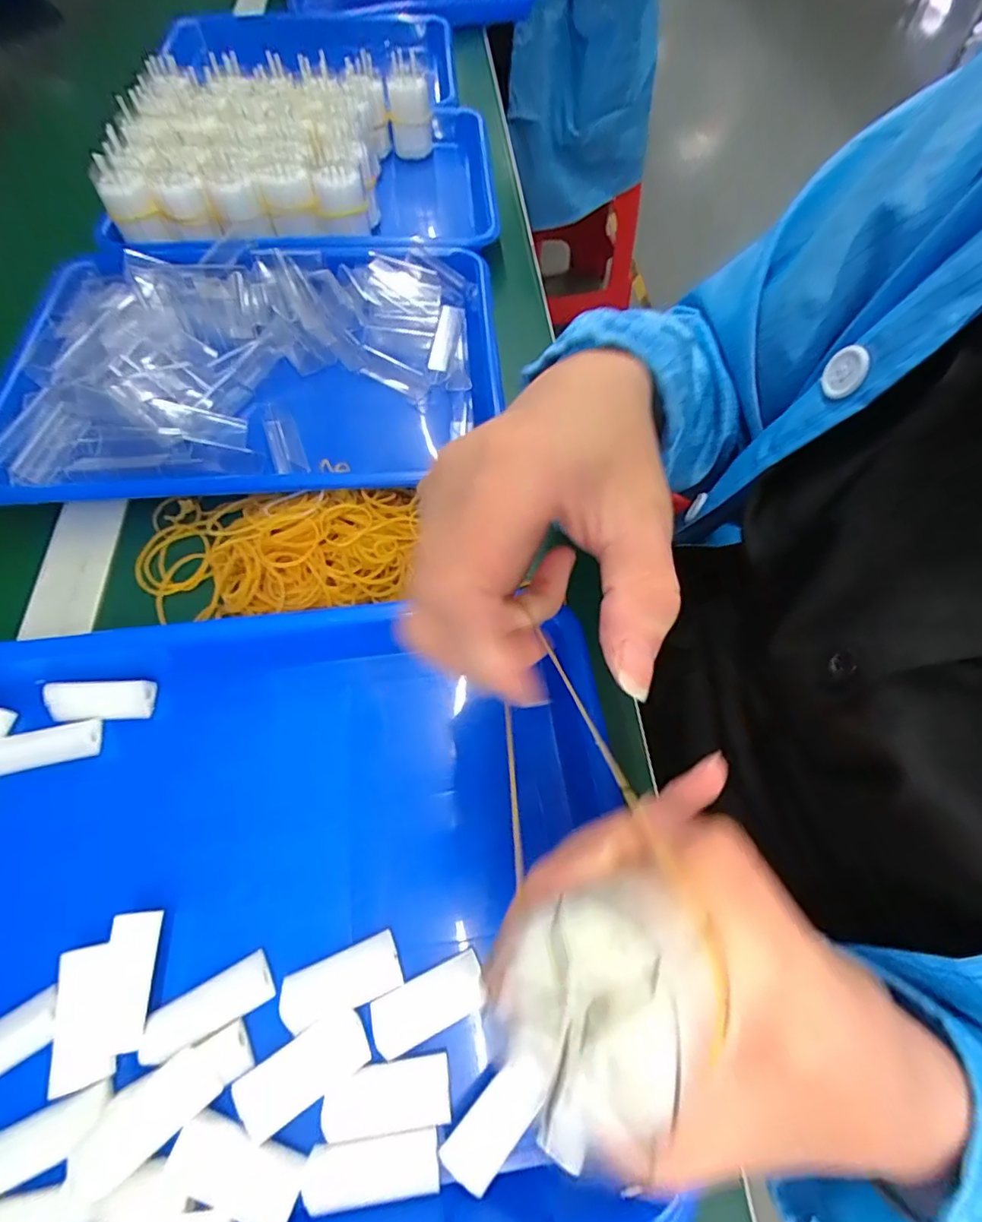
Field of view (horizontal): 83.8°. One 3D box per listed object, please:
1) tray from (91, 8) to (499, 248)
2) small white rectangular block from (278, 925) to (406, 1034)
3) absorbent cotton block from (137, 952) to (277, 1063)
[{"bbox_3d":[-0.156,-0.399,0.491,0.304,0.079,0.254,-3,62,-2],"label":"tray"},{"bbox_3d":[-0.060,0.149,0.221,0.046,0.007,0.021,-20,64,-11],"label":"small white rectangular block"},{"bbox_3d":[-0.110,0.154,0.214,0.046,0.011,0.019,-25,65,-13],"label":"absorbent cotton block"}]

